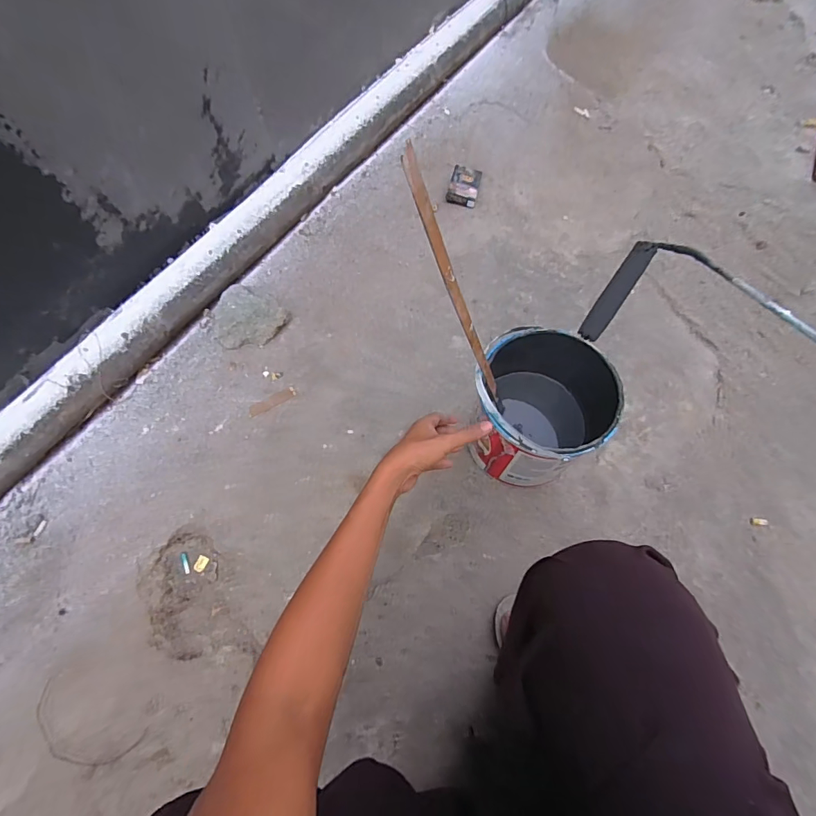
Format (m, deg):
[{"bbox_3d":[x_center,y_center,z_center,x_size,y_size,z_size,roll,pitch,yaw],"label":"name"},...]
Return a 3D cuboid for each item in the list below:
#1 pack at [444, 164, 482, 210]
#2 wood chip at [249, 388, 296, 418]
[{"bbox_3d":[0.120,-0.474,0.941,0.062,0.029,0.091,13,68,5],"label":"pack"},{"bbox_3d":[-0.236,-0.011,0.769,0.085,0.004,0.021,-29,70,-12],"label":"wood chip"}]

